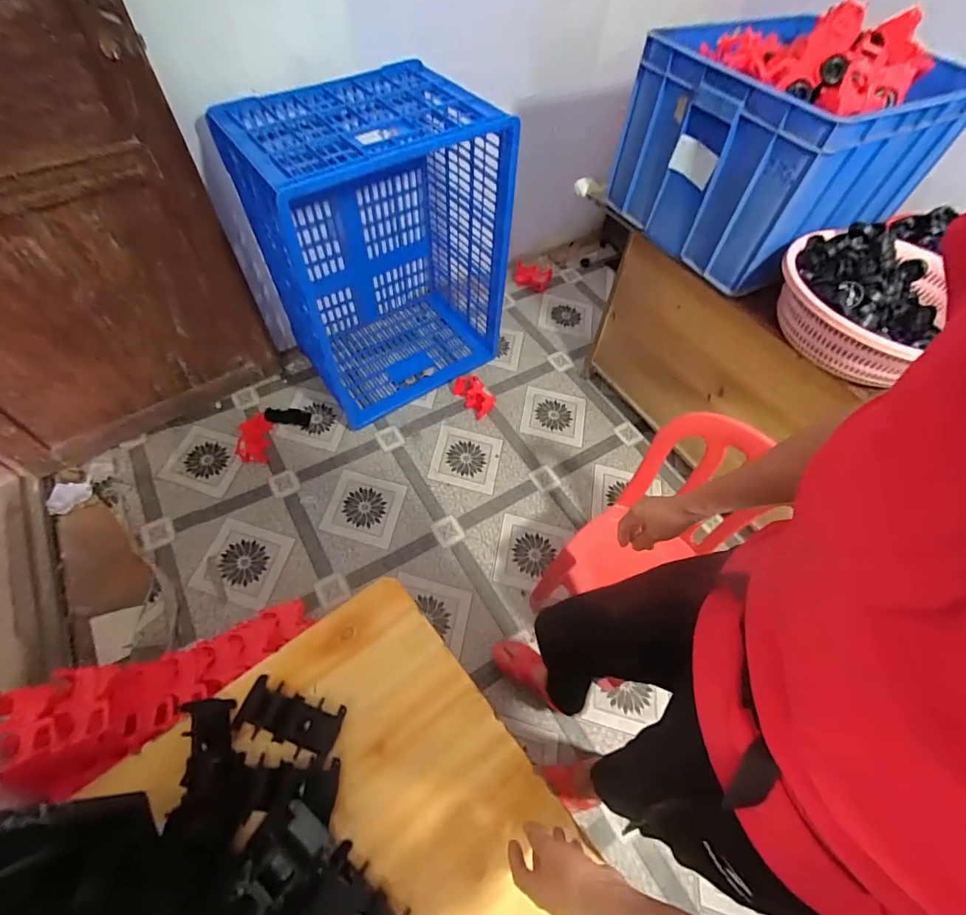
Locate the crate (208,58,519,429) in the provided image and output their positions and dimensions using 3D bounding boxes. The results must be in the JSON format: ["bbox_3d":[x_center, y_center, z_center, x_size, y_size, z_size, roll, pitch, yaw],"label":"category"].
[{"bbox_3d":[-0.286,-0.614,1.419,0.647,0.799,0.429,-30,65,-21],"label":"crate"}]

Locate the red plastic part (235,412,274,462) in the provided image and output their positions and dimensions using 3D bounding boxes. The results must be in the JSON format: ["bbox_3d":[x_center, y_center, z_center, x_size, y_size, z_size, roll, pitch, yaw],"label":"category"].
[{"bbox_3d":[-0.739,-0.079,1.484,0.099,0.058,0.197,-5,59,-7],"label":"red plastic part"}]

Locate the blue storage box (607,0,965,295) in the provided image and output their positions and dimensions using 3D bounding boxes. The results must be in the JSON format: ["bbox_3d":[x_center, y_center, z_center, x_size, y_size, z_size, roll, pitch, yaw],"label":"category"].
[{"bbox_3d":[0.650,-0.728,1.071,0.497,0.345,0.489,-29,62,-20],"label":"blue storage box"}]

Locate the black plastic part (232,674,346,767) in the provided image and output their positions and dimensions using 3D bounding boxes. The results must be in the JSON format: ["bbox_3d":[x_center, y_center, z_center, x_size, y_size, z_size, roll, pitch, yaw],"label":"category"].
[{"bbox_3d":[-0.264,0.355,0.628,0.139,0.019,0.065,17,57,9],"label":"black plastic part"}]

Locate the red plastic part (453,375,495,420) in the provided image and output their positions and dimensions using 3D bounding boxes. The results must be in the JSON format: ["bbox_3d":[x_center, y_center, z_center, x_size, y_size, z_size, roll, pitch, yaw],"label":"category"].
[{"bbox_3d":[-0.029,-0.228,1.639,0.104,0.036,0.169,-34,66,-22],"label":"red plastic part"}]

